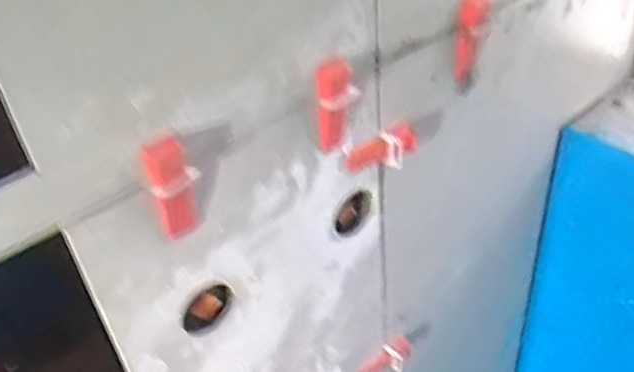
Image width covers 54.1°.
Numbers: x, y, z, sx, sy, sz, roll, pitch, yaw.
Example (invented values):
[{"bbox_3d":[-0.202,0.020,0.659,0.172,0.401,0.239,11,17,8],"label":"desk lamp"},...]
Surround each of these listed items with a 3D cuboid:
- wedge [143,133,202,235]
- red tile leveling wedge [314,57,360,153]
[{"bbox_3d":[-0.090,0.002,0.389,0.028,0.074,0.012,-21,41,-18],"label":"wedge"},{"bbox_3d":[0.014,-0.057,0.448,0.029,0.075,0.009,-24,42,-21],"label":"red tile leveling wedge"}]

